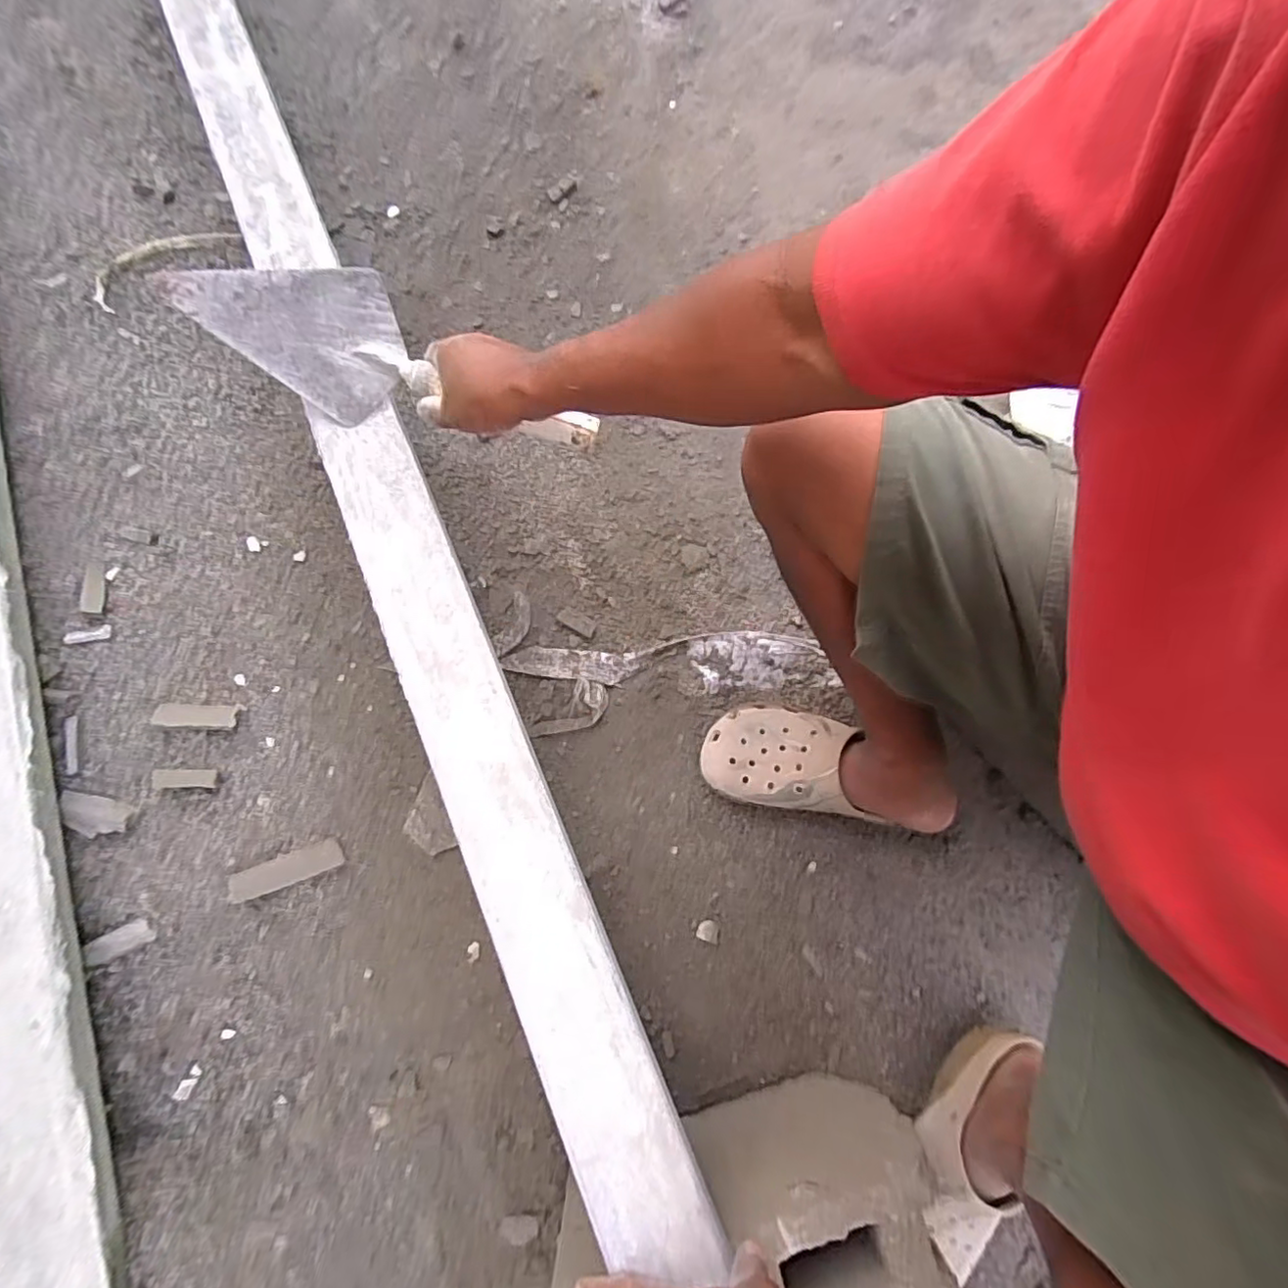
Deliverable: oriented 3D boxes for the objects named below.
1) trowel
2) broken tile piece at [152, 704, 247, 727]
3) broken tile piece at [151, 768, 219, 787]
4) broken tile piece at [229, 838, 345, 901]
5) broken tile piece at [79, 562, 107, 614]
[{"bbox_3d":[-0.214,-0.249,0.547,0.356,0.075,0.105,19,79,-5],"label":"trowel"},{"bbox_3d":[-0.485,0.077,0.662,0.080,0.006,0.028,4,57,-17],"label":"broken tile piece"},{"bbox_3d":[-0.485,0.141,0.644,0.058,0.004,0.020,4,57,-13],"label":"broken tile piece"},{"bbox_3d":[-0.367,0.232,0.624,0.106,0.016,0.030,-20,79,-4],"label":"broken tile piece"},{"bbox_3d":[-0.622,-0.064,0.691,0.023,0.004,0.060,-3,73,-16],"label":"broken tile piece"}]

